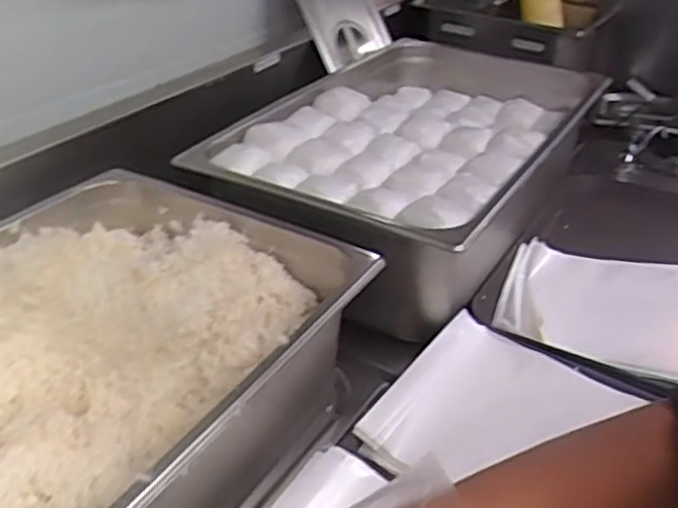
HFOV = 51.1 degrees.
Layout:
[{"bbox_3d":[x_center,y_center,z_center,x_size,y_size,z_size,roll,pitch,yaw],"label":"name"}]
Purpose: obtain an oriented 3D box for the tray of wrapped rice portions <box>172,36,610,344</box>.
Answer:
[{"bbox_3d":[0.084,-0.115,0.870,0.345,0.126,0.540,15,35,23],"label":"tray of wrapped rice portions"}]

